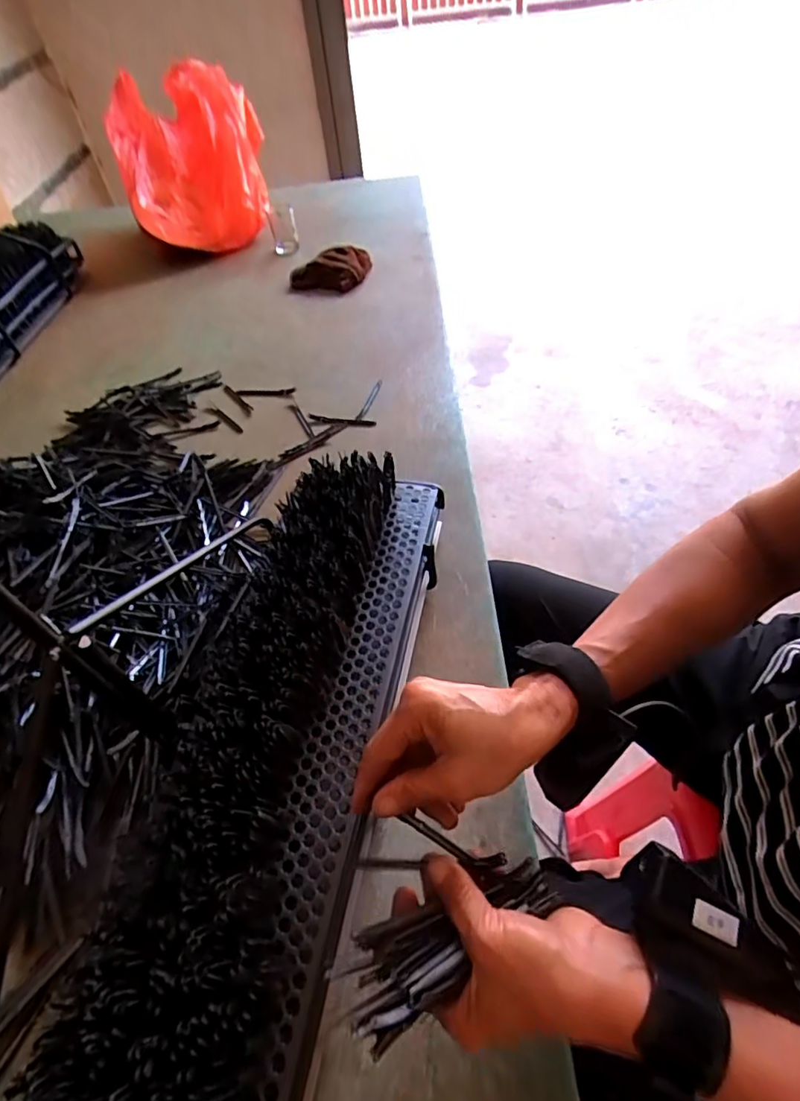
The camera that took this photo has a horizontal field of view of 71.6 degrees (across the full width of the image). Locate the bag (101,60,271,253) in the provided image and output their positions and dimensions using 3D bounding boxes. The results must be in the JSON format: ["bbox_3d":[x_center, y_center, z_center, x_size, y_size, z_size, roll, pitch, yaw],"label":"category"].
[{"bbox_3d":[-0.396,-0.753,1.066,0.274,0.216,0.263,-16,51,-7],"label":"bag"}]

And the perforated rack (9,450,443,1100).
[{"bbox_3d":[-0.084,0.170,0.399,0.136,0.117,0.584,6,52,11],"label":"perforated rack"}]

